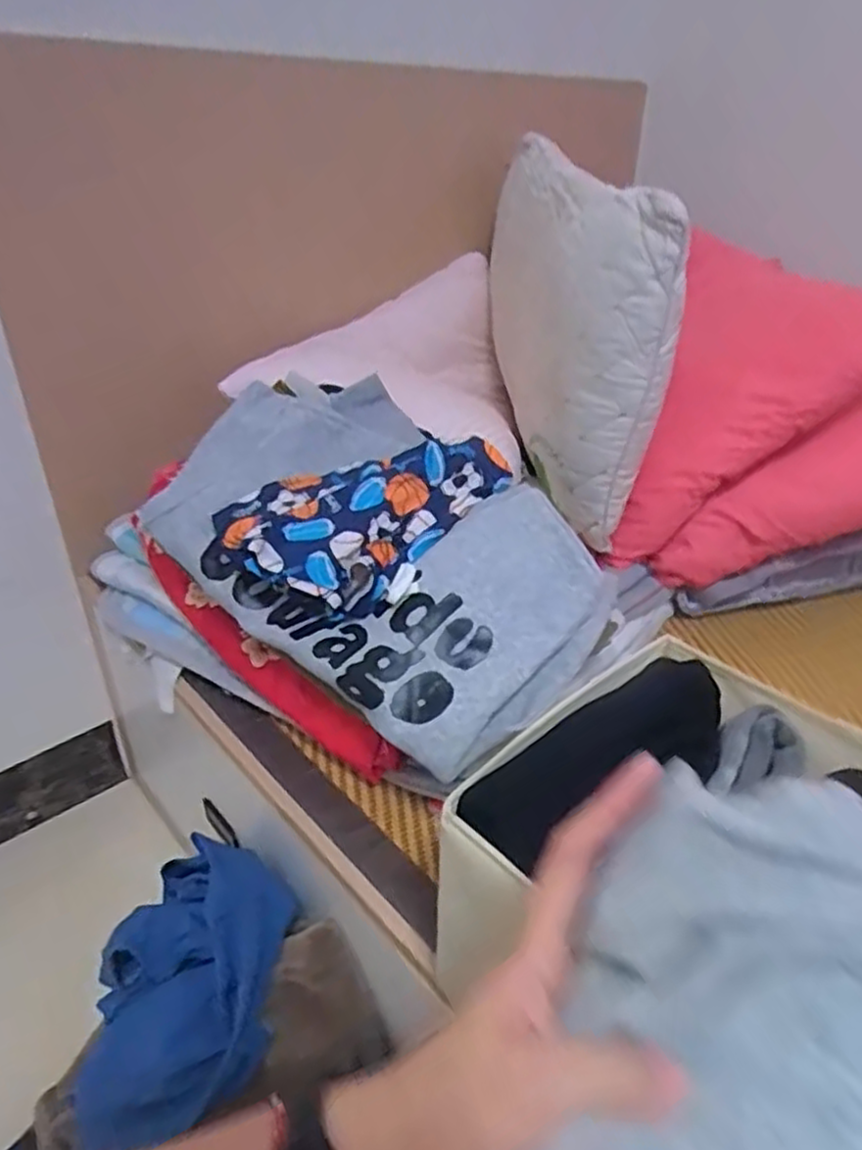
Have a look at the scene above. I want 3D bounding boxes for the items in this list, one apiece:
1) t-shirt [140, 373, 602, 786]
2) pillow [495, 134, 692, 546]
[{"bbox_3d":[-0.054,-0.029,0.668,0.414,0.080,0.265,39,77,27],"label":"t-shirt"},{"bbox_3d":[0.141,-0.366,0.901,0.094,0.337,0.630,-4,46,-8],"label":"pillow"}]

